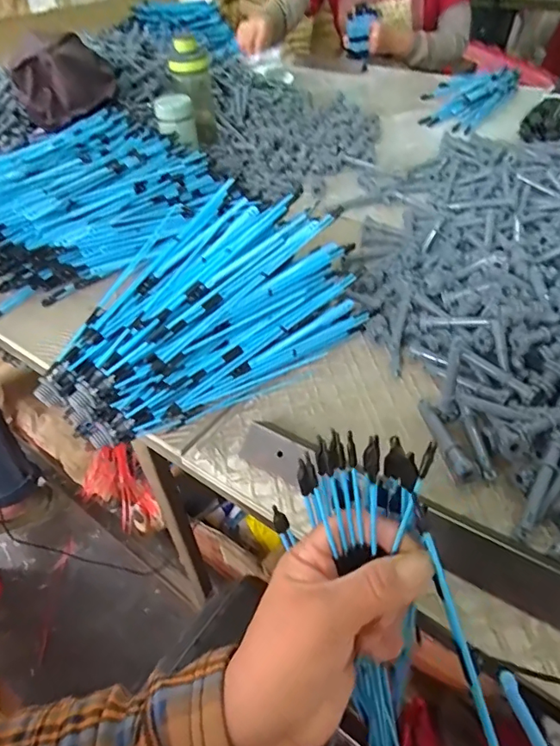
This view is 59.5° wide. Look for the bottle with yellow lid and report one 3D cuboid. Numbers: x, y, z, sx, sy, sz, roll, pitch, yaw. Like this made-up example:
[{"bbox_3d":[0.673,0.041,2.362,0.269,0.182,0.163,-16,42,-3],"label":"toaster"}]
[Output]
[{"bbox_3d":[-0.159,-0.521,0.909,0.067,0.160,0.085,-11,46,-6],"label":"bottle with yellow lid"}]

